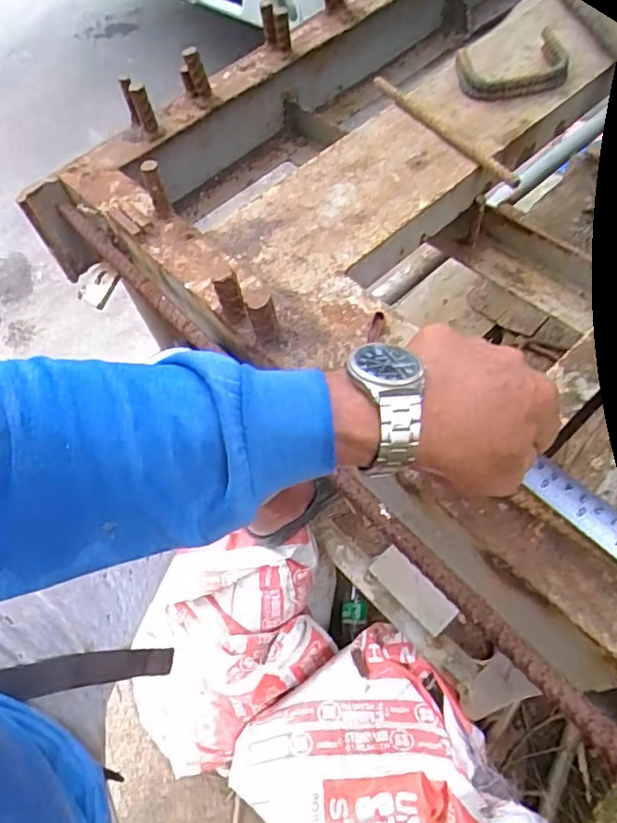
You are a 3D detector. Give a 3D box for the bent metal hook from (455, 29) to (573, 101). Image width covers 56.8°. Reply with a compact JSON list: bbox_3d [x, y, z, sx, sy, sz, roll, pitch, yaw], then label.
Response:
[{"bbox_3d":[0.212,-0.360,0.595,0.104,0.021,0.091,0,57,5],"label":"bent metal hook"}]

